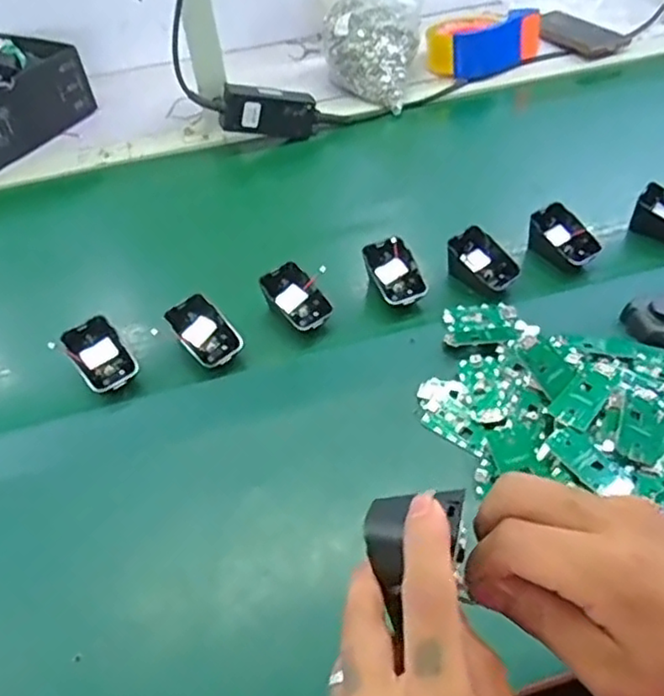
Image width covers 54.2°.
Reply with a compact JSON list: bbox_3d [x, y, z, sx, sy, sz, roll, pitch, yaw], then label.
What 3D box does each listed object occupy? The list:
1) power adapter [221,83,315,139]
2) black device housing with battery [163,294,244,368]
[{"bbox_3d":[-0.078,-0.294,0.807,0.121,0.055,0.030,-2,46,-27],"label":"power adapter"},{"bbox_3d":[-0.115,-0.015,0.585,0.042,0.018,0.068,-42,84,-9],"label":"black device housing with battery"}]

